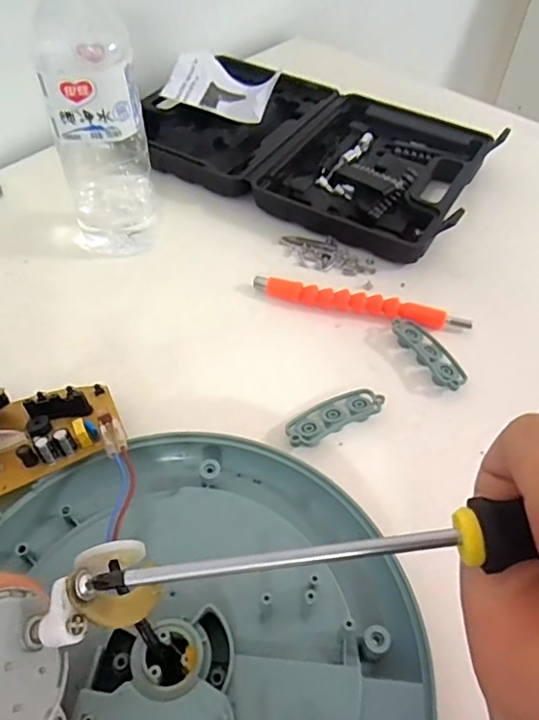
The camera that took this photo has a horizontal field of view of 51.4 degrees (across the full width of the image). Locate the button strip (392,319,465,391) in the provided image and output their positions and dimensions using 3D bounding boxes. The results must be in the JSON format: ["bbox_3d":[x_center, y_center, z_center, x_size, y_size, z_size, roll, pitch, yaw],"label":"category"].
[{"bbox_3d":[0.120,-0.007,0.414,0.028,0.008,0.070,-22,55,-20],"label":"button strip"}]

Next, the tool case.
[{"bbox_3d":[0.041,-0.220,0.561,0.336,0.033,0.216,25,54,17],"label":"tool case"}]

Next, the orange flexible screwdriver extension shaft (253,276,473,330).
[{"bbox_3d":[0.070,-0.043,0.440,0.167,0.016,0.016,11,51,6],"label":"orange flexible screwdriver extension shaft"}]

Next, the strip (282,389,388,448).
[{"bbox_3d":[0.042,0.037,0.373,0.070,0.009,0.025,-23,55,-20],"label":"strip"}]

